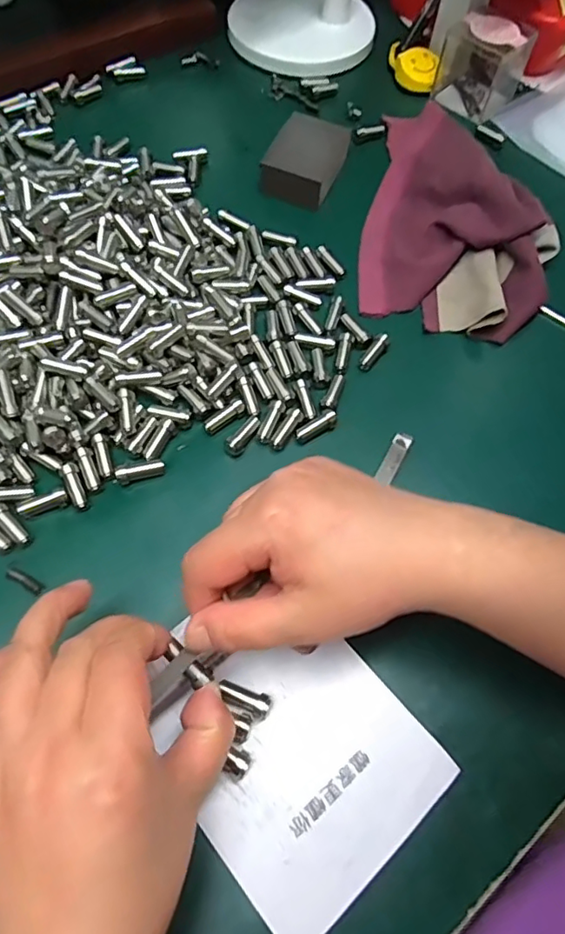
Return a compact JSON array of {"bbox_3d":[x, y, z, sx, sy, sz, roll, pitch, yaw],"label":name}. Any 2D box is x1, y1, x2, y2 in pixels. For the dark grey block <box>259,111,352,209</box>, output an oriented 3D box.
[{"bbox_3d":[0.018,-0.237,0.436,0.052,0.027,0.068,20,64,7],"label":"dark grey block"}]

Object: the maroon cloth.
[{"bbox_3d":[0.133,-0.194,0.414,0.131,0.039,0.211,12,64,3],"label":"maroon cloth"}]

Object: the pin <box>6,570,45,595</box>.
[{"bbox_3d":[-0.134,0.060,0.294,0.020,0.007,0.006,28,65,10],"label":"pin"}]

